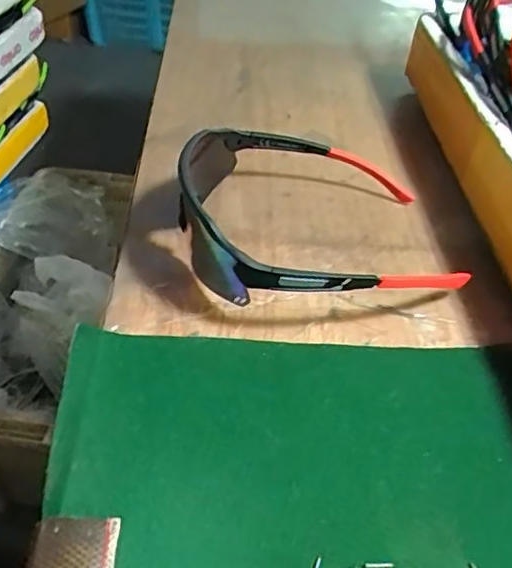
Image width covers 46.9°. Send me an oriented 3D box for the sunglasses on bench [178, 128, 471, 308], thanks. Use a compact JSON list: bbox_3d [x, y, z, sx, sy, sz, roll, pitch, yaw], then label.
[{"bbox_3d":[0.039,-0.048,0.383,0.174,0.056,0.158,0,44,-5],"label":"sunglasses on bench"}]

